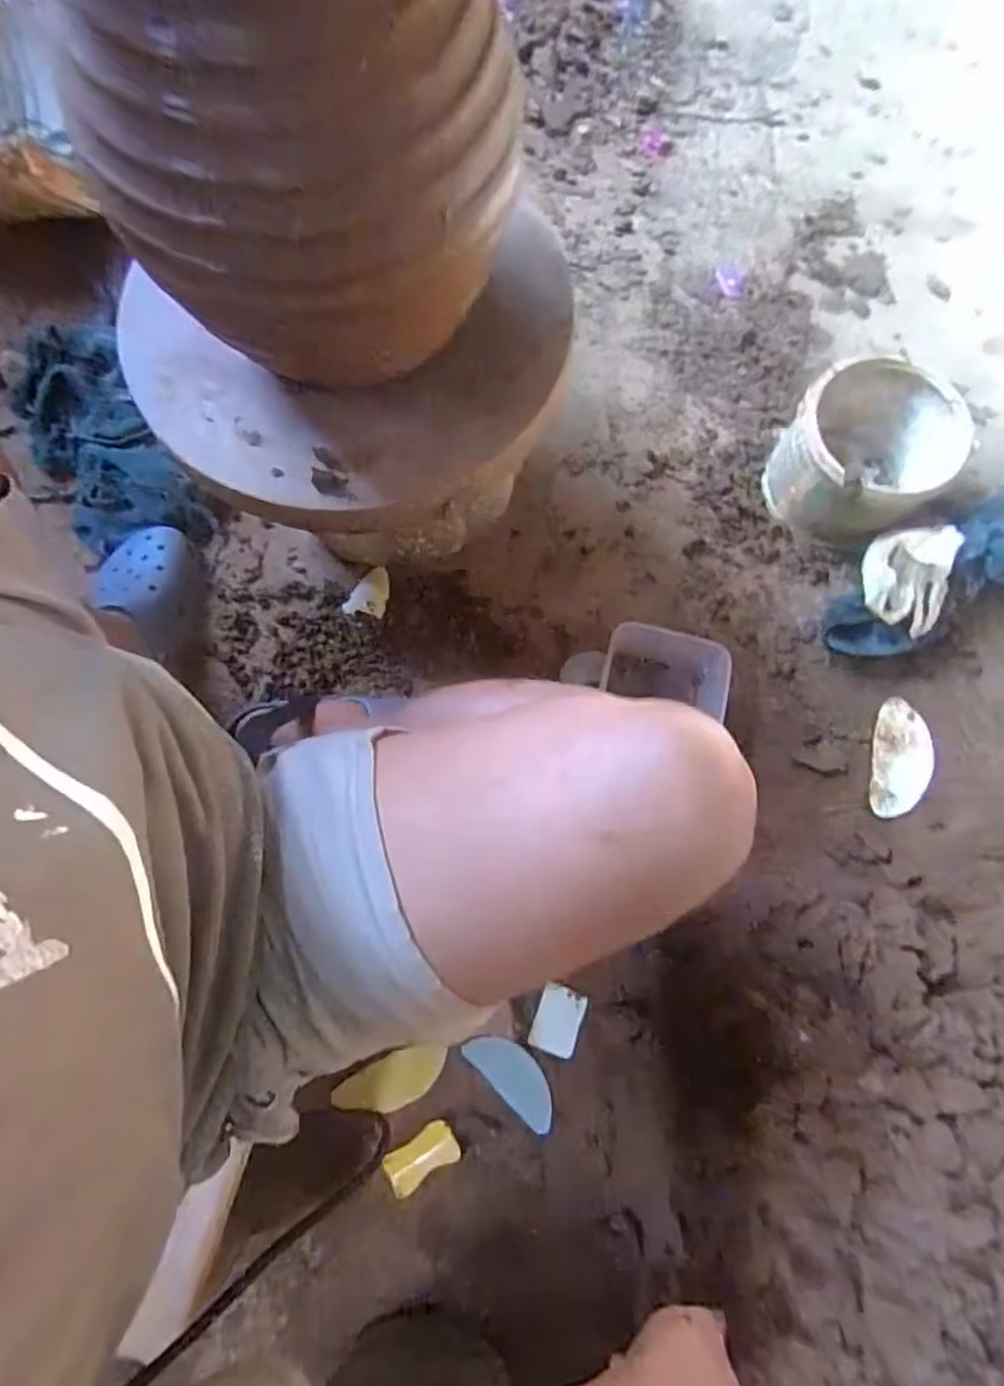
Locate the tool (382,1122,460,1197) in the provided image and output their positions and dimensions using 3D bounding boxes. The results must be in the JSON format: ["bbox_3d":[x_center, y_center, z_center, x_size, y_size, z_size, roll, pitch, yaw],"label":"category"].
[{"bbox_3d":[-0.081,0.464,0.662,0.075,0.008,0.042,-35,74,-6],"label":"tool"}]

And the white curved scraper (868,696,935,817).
[{"bbox_3d":[0.466,0.078,0.771,0.070,0.004,0.137,10,76,3],"label":"white curved scraper"}]

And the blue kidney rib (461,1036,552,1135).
[{"bbox_3d":[0.013,0.392,0.676,0.052,0.007,0.116,-40,91,0],"label":"blue kidney rib"}]

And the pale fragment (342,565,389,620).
[{"bbox_3d":[-0.166,-0.126,0.823,0.051,0.014,0.061,9,76,3],"label":"pale fragment"}]

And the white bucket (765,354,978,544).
[{"bbox_3d":[0.423,-0.279,0.791,0.188,0.121,0.174,-44,80,-10],"label":"white bucket"}]

